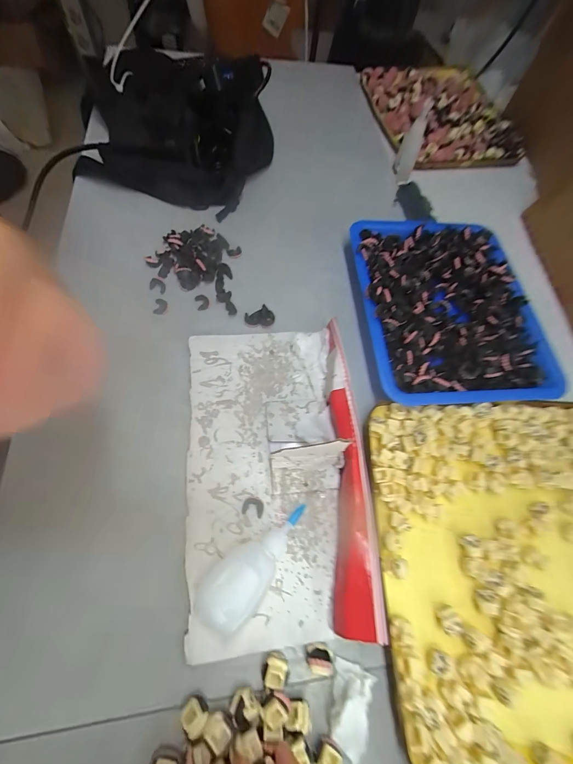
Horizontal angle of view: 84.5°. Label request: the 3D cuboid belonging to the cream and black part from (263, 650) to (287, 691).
[{"bbox_3d":[-0.007,0.180,0.197,0.014,0.012,0.015,2,66,-6],"label":"cream and black part"}]

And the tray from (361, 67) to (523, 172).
[{"bbox_3d":[0.237,-0.428,0.502,0.197,0.031,0.235,-8,68,-10],"label":"tray"}]

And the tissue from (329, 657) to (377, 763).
[{"bbox_3d":[0.039,0.201,0.193,0.024,0.008,0.043,17,66,1],"label":"tissue"}]

